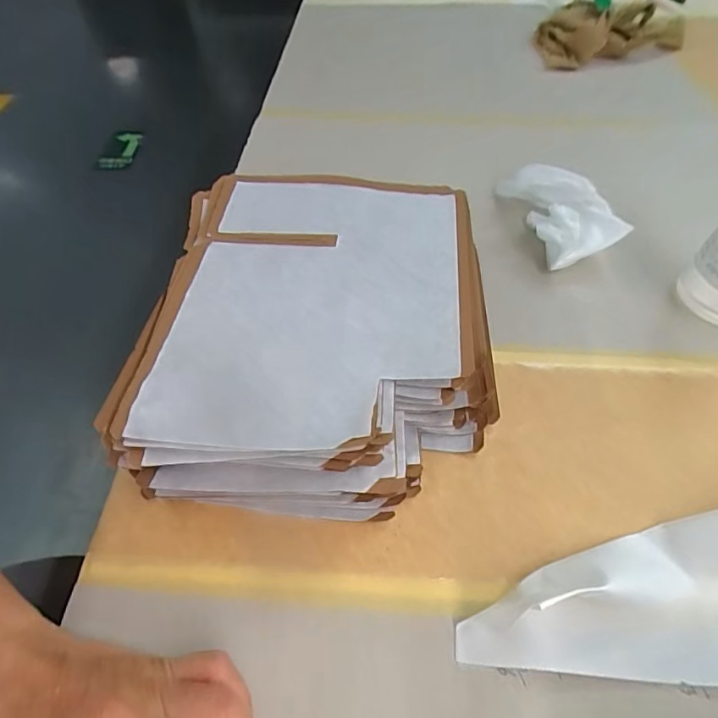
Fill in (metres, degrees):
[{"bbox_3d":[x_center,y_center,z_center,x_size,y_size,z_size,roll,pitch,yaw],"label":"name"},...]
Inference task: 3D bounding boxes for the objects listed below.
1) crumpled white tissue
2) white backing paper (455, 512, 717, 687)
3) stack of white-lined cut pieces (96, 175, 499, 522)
[{"bbox_3d":[0.176,-0.139,0.457,0.063,0.048,0.123,-15,53,-11],"label":"crumpled white tissue"},{"bbox_3d":[0.164,0.116,0.264,0.221,0.034,0.091,2,52,2],"label":"white backing paper"},{"bbox_3d":[-0.025,-0.026,0.356,0.228,0.066,0.261,2,52,2],"label":"stack of white-lined cut pieces"}]

